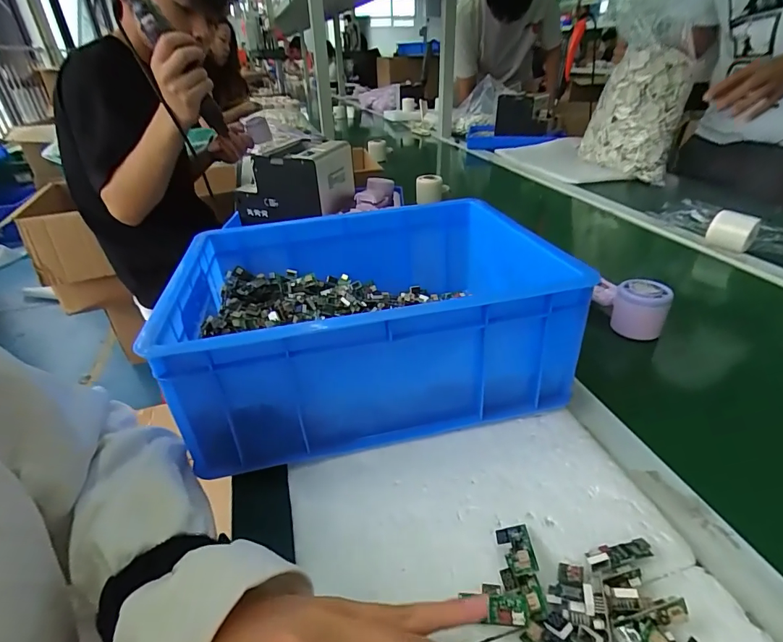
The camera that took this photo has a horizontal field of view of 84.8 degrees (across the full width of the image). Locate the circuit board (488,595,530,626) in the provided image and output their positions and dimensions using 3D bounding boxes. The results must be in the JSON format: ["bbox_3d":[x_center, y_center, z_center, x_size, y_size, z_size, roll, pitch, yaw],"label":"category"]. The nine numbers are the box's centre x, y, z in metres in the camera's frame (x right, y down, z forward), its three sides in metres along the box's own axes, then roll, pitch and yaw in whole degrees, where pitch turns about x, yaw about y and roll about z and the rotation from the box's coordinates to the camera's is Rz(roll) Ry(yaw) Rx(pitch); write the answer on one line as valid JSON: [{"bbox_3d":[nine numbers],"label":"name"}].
[{"bbox_3d":[0.066,0.163,0.242,0.021,0.004,0.014,-9,50,17],"label":"circuit board"}]

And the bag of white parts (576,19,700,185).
[{"bbox_3d":[0.575,-0.515,1.014,0.085,0.311,0.223,-30,47,-34],"label":"bag of white parts"}]

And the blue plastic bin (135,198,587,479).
[{"bbox_3d":[-0.027,-0.017,0.429,0.312,0.127,0.252,-8,33,-11],"label":"blue plastic bin"}]

